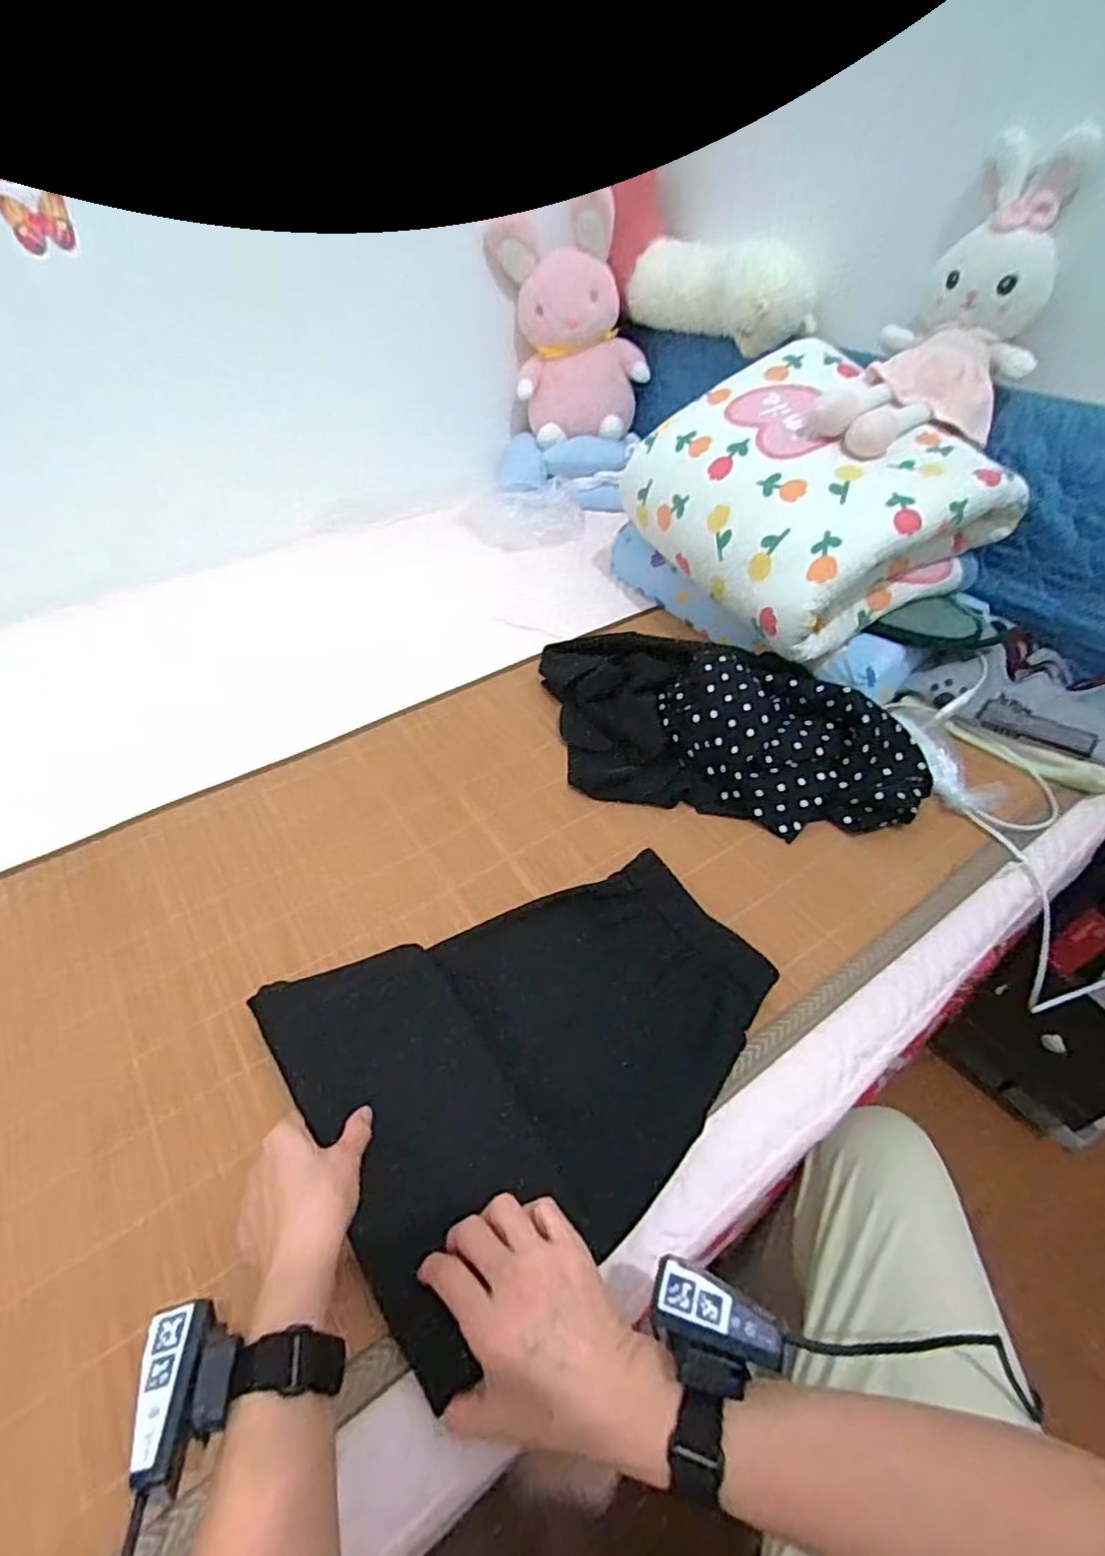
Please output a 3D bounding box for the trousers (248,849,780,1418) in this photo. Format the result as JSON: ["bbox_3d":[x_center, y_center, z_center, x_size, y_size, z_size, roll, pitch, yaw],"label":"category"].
[{"bbox_3d":[-0.013,0.211,0.542,0.361,0.060,0.284,-26,54,-25],"label":"trousers"}]

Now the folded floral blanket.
[{"bbox_3d":[0.333,-0.379,0.854,0.334,0.201,0.376,-21,49,-19],"label":"folded floral blanket"}]

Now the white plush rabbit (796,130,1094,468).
[{"bbox_3d":[0.482,-0.543,0.796,0.180,0.135,0.389,35,94,26],"label":"white plush rabbit"}]

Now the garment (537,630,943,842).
[{"bbox_3d":[0.193,-0.062,0.770,0.452,0.118,0.221,10,47,9],"label":"garment"}]

